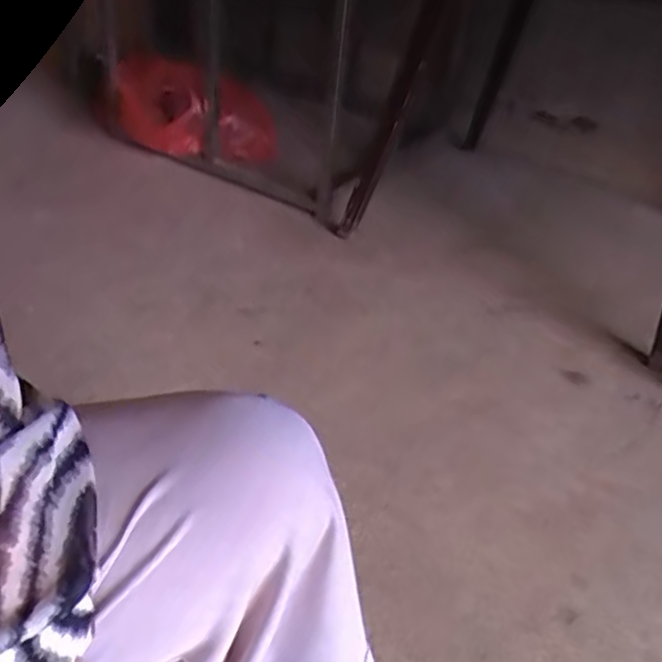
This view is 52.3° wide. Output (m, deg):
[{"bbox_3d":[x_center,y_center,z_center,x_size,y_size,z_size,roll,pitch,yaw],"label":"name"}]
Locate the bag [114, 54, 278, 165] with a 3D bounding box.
[{"bbox_3d":[-0.305,-0.495,1.494,0.388,0.178,0.140,20,40,19],"label":"bag"}]

